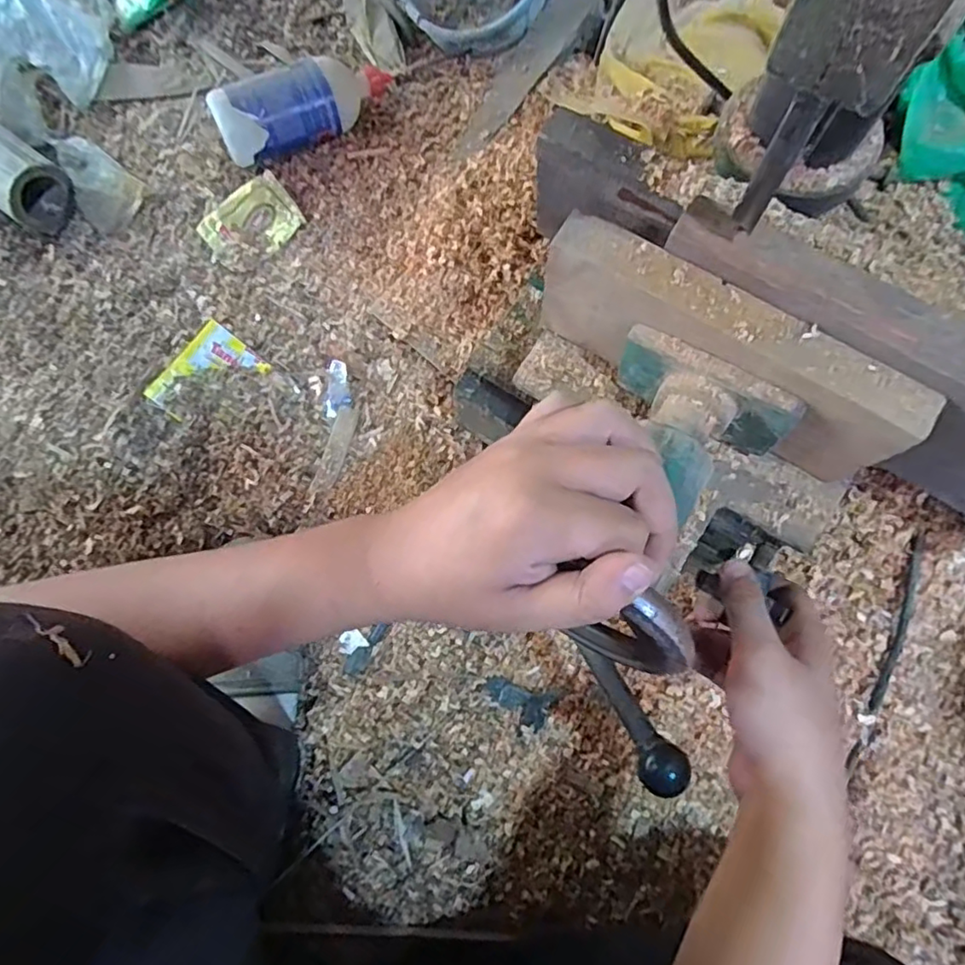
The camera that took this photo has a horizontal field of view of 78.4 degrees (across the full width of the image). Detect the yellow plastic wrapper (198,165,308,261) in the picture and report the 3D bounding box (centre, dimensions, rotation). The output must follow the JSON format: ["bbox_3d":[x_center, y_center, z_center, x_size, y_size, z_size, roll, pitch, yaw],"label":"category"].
[{"bbox_3d":[-0.247,-0.275,0.626,0.099,0.017,0.076,-34,76,-7],"label":"yellow plastic wrapper"}]

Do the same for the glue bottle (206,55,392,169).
[{"bbox_3d":[-0.187,-0.402,0.626,0.190,0.068,0.071,-20,75,-3],"label":"glue bottle"}]

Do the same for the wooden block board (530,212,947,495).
[{"bbox_3d":[0.133,-0.074,0.346,0.210,0.086,0.030,32,78,10],"label":"wooden block board"}]

